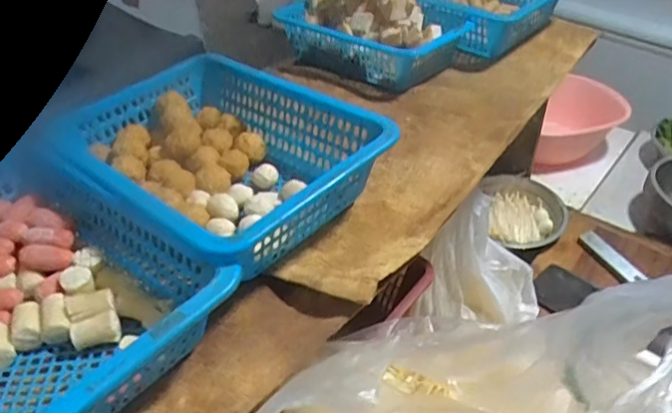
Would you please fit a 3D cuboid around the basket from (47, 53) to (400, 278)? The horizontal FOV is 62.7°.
[{"bbox_3d":[-0.107,-0.048,0.507,0.265,0.071,0.208,30,50,30],"label":"basket"}]

